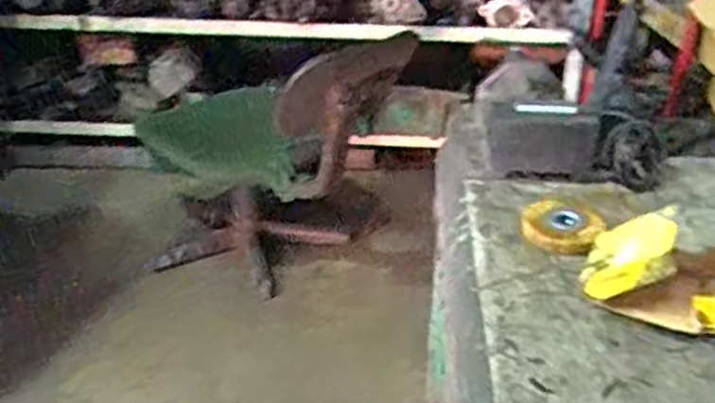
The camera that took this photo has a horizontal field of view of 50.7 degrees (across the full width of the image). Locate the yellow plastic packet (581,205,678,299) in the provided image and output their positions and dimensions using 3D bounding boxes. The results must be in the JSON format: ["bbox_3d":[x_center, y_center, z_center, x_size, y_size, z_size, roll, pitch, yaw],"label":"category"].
[{"bbox_3d":[0.300,0.055,0.835,0.100,0.026,0.114,-21,25,38],"label":"yellow plastic packet"}]

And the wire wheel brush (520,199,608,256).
[{"bbox_3d":[0.255,0.026,0.942,0.095,0.032,0.093,8,31,14],"label":"wire wheel brush"}]

